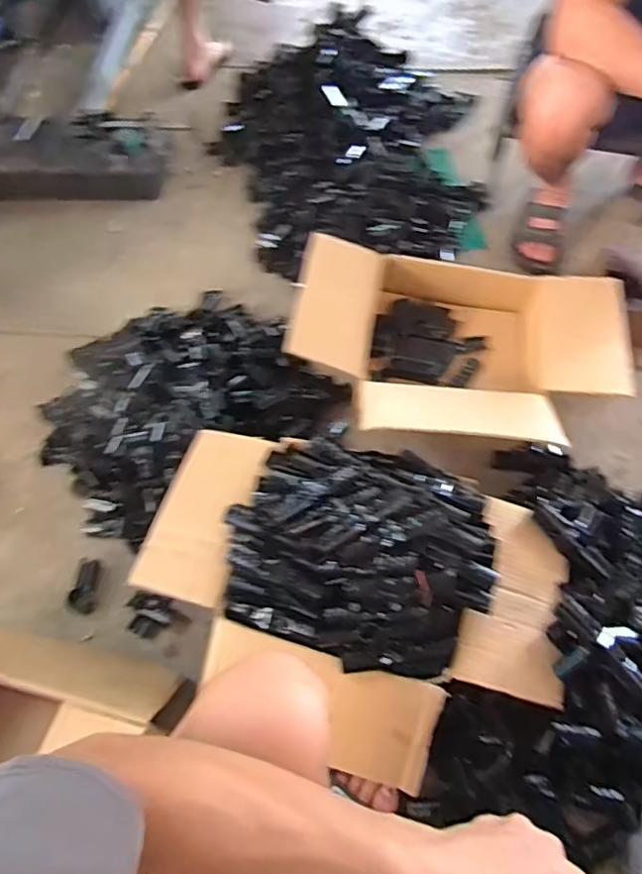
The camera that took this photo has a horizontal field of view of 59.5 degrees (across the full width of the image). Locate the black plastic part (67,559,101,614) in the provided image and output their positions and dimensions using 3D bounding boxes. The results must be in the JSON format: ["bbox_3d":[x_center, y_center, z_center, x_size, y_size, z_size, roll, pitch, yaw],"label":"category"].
[{"bbox_3d":[-0.371,0.234,0.880,0.042,0.018,0.079,0,58,-1],"label":"black plastic part"}]

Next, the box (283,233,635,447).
[{"bbox_3d":[0.242,-0.156,0.988,0.559,0.182,0.413,4,58,2],"label":"box"}]

